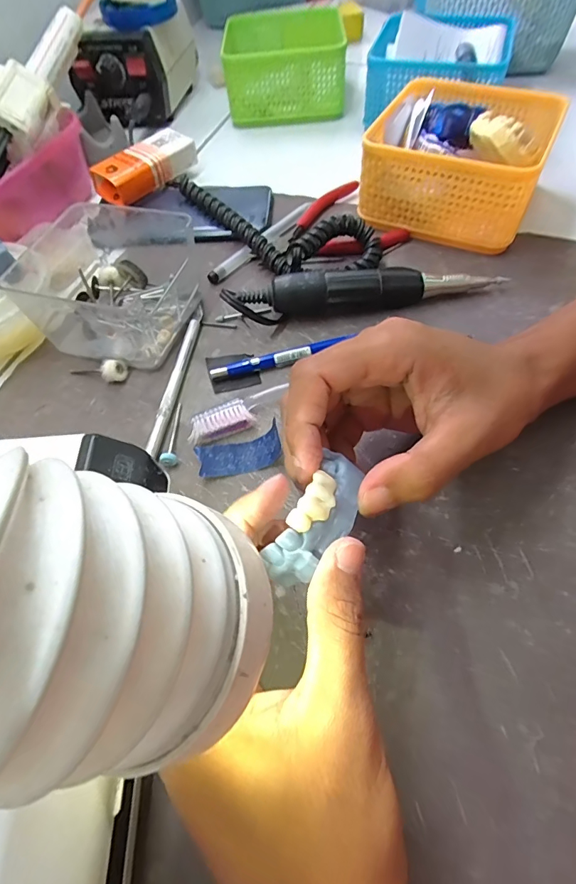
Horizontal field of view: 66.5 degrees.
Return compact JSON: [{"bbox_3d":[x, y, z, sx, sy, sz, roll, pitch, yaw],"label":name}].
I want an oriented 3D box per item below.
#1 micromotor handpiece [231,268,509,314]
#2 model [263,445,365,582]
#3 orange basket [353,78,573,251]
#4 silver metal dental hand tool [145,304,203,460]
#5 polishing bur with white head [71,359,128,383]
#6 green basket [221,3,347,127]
[{"bbox_3d":[0.060,-0.107,0.311,0.185,0.031,0.023,-8,58,-1],"label":"micromotor handpiece"},{"bbox_3d":[0.013,0.026,0.167,0.023,0.014,0.057,27,58,17],"label":"model"},{"bbox_3d":[0.142,-0.235,0.362,0.132,0.057,0.135,22,62,17],"label":"orange basket"},{"bbox_3d":[-0.074,-0.047,0.295,0.009,0.010,0.130,4,58,7],"label":"silver metal dental hand tool"},{"bbox_3d":[-0.131,-0.048,0.299,0.042,0.012,0.014,-2,58,3],"label":"polishing bur with white head"},{"bbox_3d":[-0.003,-0.420,0.491,0.129,0.065,0.126,-3,58,3],"label":"green basket"}]

